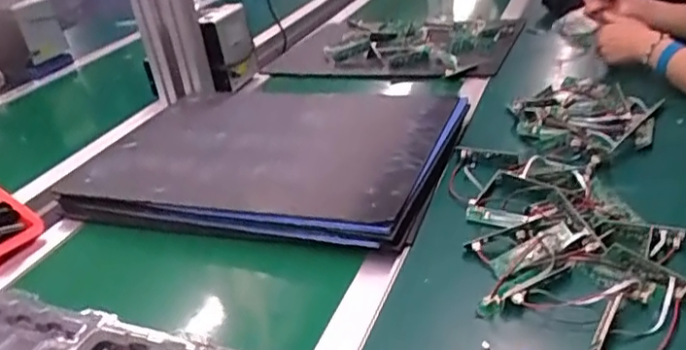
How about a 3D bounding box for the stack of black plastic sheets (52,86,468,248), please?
[{"bbox_3d":[-0.101,-0.047,0.890,0.484,0.052,0.362,8,31,20],"label":"stack of black plastic sheets"}]

